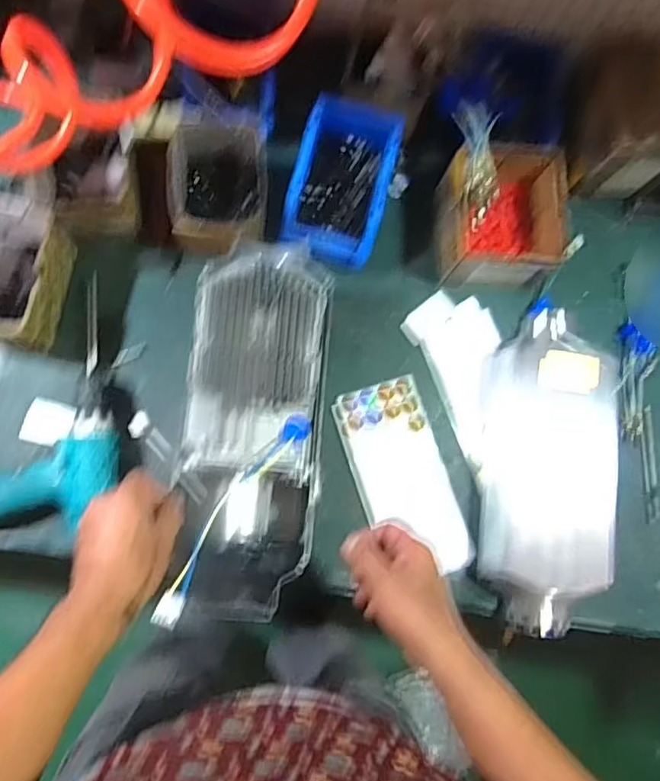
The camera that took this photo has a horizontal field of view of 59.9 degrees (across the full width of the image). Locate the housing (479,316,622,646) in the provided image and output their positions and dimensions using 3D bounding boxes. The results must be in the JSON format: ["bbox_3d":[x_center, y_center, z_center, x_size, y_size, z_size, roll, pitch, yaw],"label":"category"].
[{"bbox_3d":[0.267,0.086,0.709,0.144,0.070,0.403,6,81,-5],"label":"housing"}]

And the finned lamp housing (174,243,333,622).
[{"bbox_3d":[-0.073,0.028,0.572,0.134,0.084,0.380,5,80,-6],"label":"finned lamp housing"}]

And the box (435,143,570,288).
[{"bbox_3d":[0.224,-0.223,0.739,0.154,0.095,0.161,3,81,-6],"label":"box"}]

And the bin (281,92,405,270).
[{"bbox_3d":[0.015,-0.265,0.733,0.122,0.068,0.189,15,79,-4],"label":"bin"}]

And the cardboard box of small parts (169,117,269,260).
[{"bbox_3d":[-0.137,-0.239,0.708,0.112,0.109,0.161,7,81,-5],"label":"cardboard box of small parts"}]

